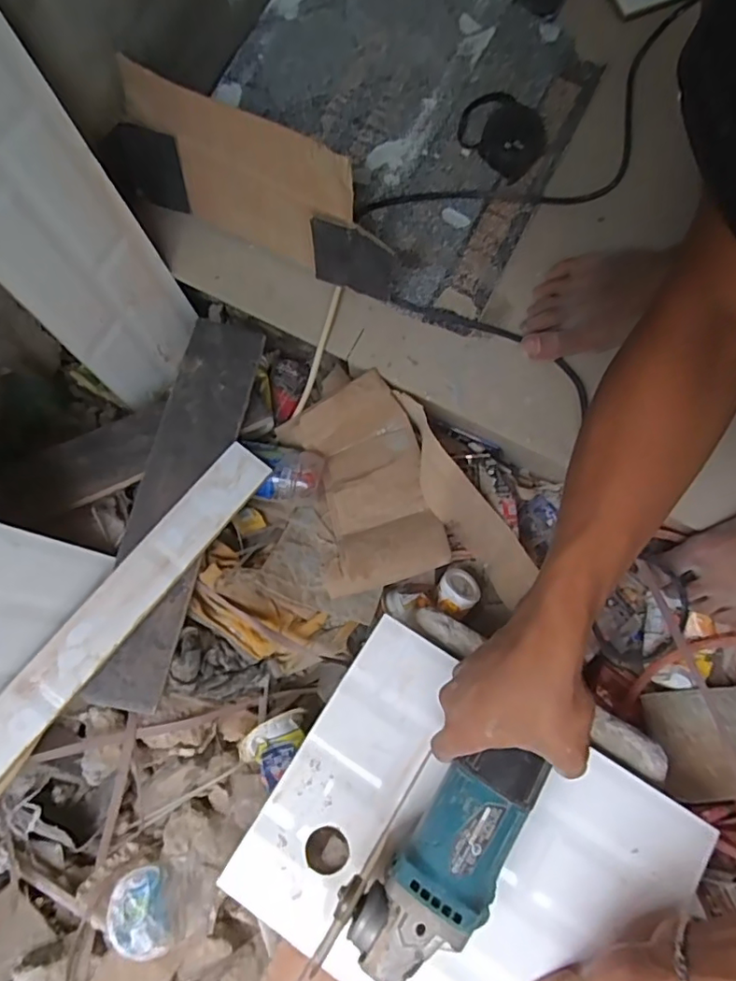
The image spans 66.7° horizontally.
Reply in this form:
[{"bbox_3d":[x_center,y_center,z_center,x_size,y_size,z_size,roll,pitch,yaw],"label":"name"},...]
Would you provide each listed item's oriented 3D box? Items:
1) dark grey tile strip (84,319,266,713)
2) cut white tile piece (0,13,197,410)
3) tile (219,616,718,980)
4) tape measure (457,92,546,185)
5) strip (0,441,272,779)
[{"bbox_3d":[-0.192,0.008,0.551,0.078,0.015,0.390,13,79,2],"label":"dark grey tile strip"},{"bbox_3d":[-0.264,-0.218,0.486,0.017,0.397,0.131,33,76,17],"label":"cut white tile piece"},{"bbox_3d":[0.080,0.289,0.447,0.313,0.010,0.243,31,76,9],"label":"tile"},{"bbox_3d":[0.150,-0.403,0.630,0.099,0.034,0.084,30,80,5],"label":"tape measure"},{"bbox_3d":[-0.237,0.109,0.512,0.052,0.010,0.387,39,73,2],"label":"strip"}]

